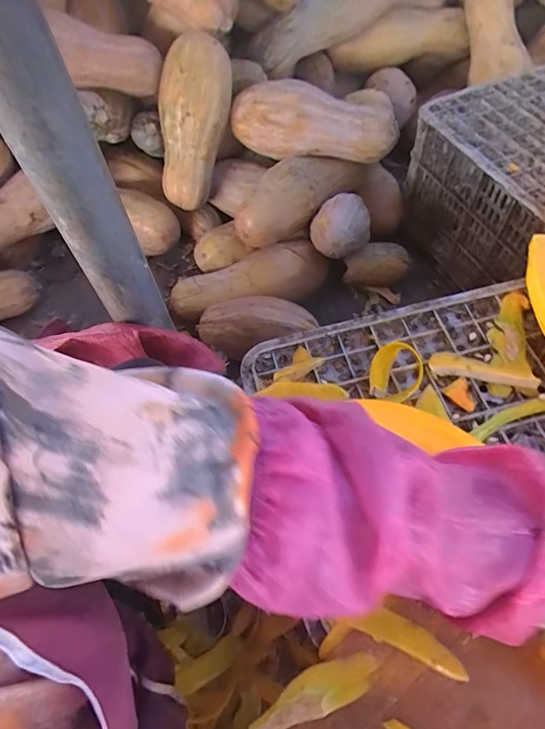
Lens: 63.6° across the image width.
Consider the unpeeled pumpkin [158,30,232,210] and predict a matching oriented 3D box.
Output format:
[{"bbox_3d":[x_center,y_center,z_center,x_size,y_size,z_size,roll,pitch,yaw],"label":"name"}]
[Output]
[{"bbox_3d":[-0.150,-0.452,0.842,0.110,0.295,0.098,31,37,20],"label":"unpeeled pumpkin"}]

